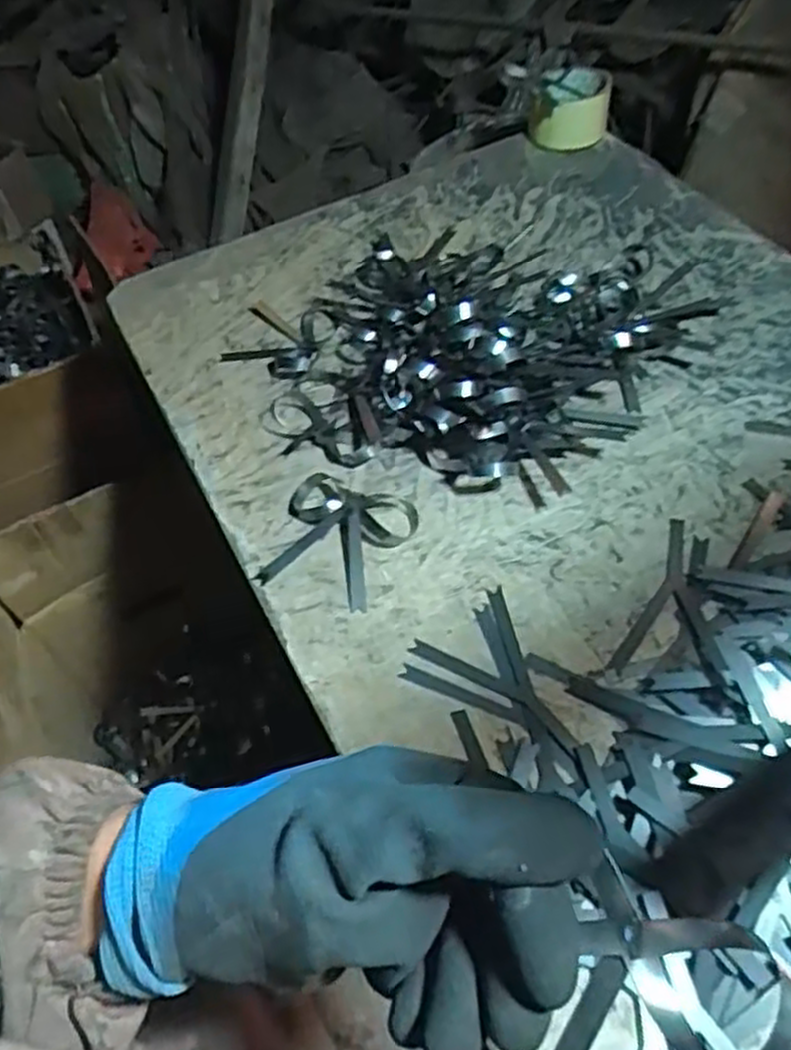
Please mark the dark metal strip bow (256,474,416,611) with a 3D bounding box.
[{"bbox_3d":[-0.038,0.007,0.538,0.090,0.017,0.091,13,57,15],"label":"dark metal strip bow"}]

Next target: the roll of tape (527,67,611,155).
[{"bbox_3d":[0.180,-0.428,0.815,0.076,0.051,0.074,-3,54,4],"label":"roll of tape"}]

